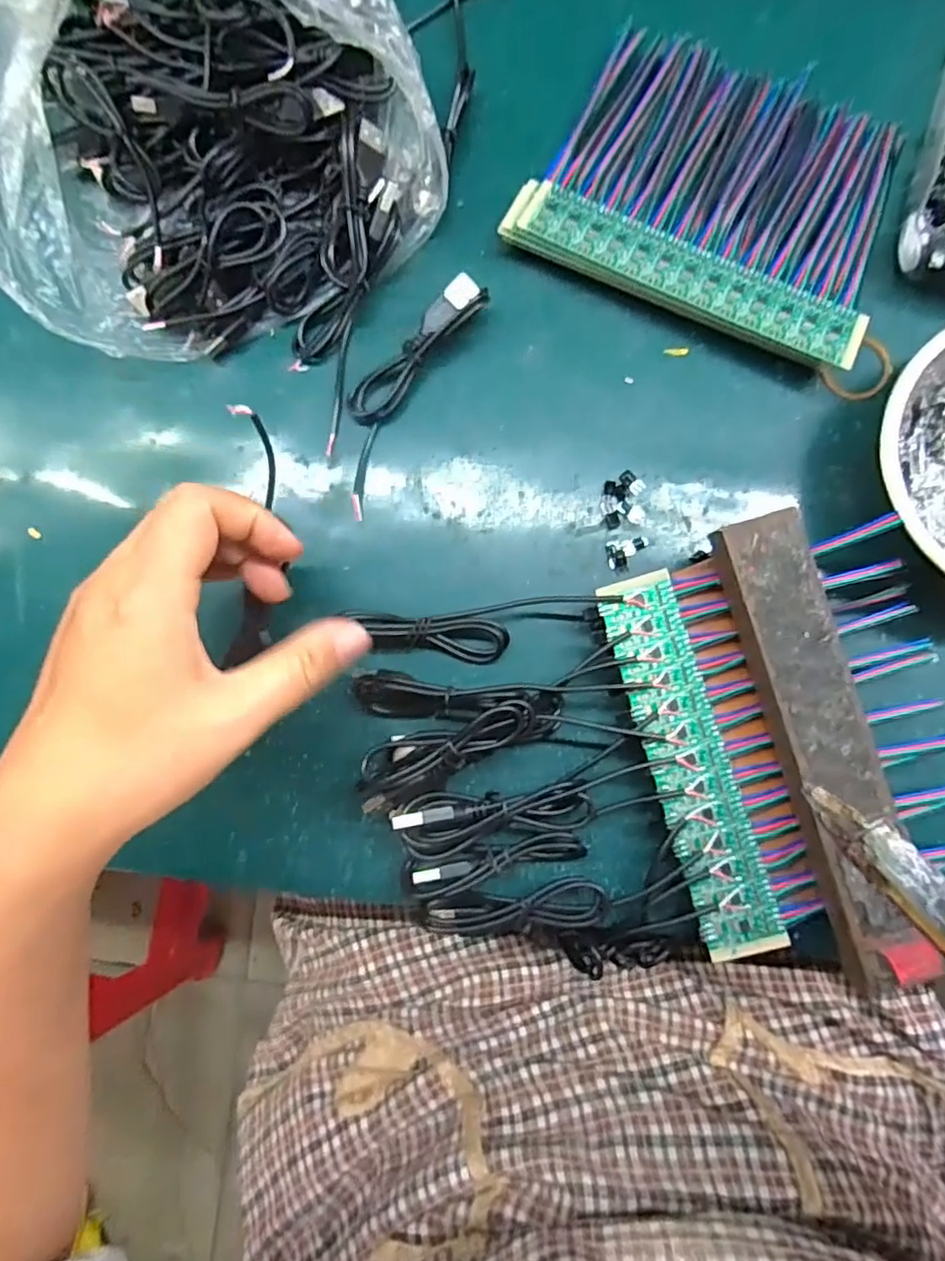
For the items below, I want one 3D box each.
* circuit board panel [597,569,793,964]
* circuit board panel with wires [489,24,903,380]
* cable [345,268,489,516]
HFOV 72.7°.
[{"bbox_3d":[0.094,0.057,0.277,0.033,0.004,0.165,-17,85,4],"label":"circuit board panel"},{"bbox_3d":[0.119,-0.211,0.311,0.164,0.018,0.131,25,86,4],"label":"circuit board panel with wires"},{"bbox_3d":[-0.038,-0.116,0.306,0.035,0.019,0.120,32,86,5],"label":"cable"}]

